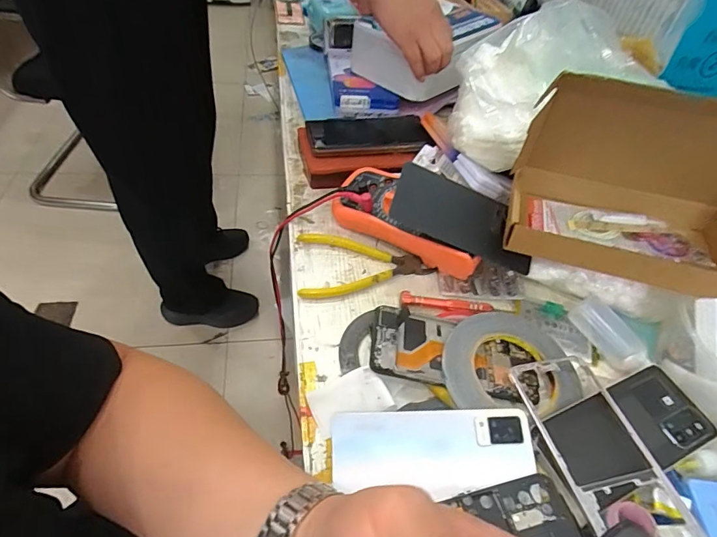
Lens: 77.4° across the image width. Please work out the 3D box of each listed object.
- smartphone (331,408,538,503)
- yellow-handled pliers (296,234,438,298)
[{"bbox_3d":[0.057,0.143,0.350,0.155,0.009,0.060,-3,67,3],"label":"smartphone"},{"bbox_3d":[0.005,-0.010,0.493,0.147,0.013,0.085,-5,48,-12],"label":"yellow-handled pliers"}]

